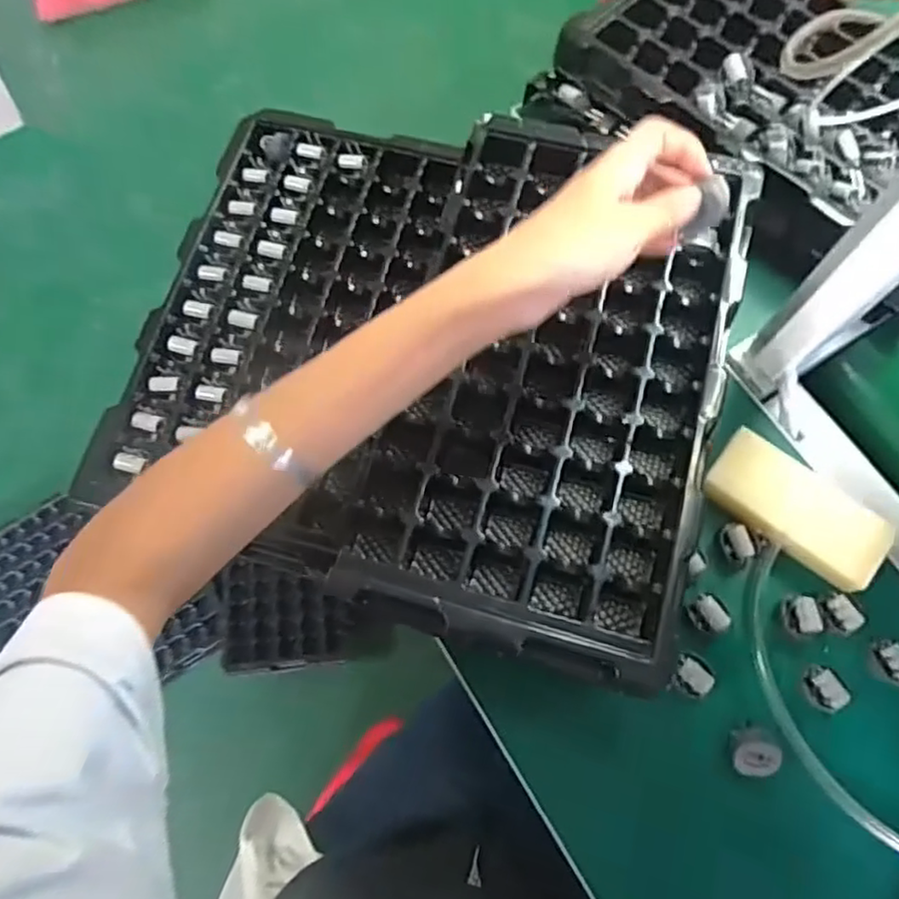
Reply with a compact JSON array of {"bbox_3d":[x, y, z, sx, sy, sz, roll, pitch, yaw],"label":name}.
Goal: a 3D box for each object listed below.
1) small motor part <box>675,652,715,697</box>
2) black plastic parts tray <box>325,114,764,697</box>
[{"bbox_3d":[0.155,0.145,0.424,0.024,0.021,0.023,28,74,9],"label":"small motor part"},{"bbox_3d":[0.072,-0.050,0.426,0.203,0.036,0.355,15,72,5],"label":"black plastic parts tray"}]

